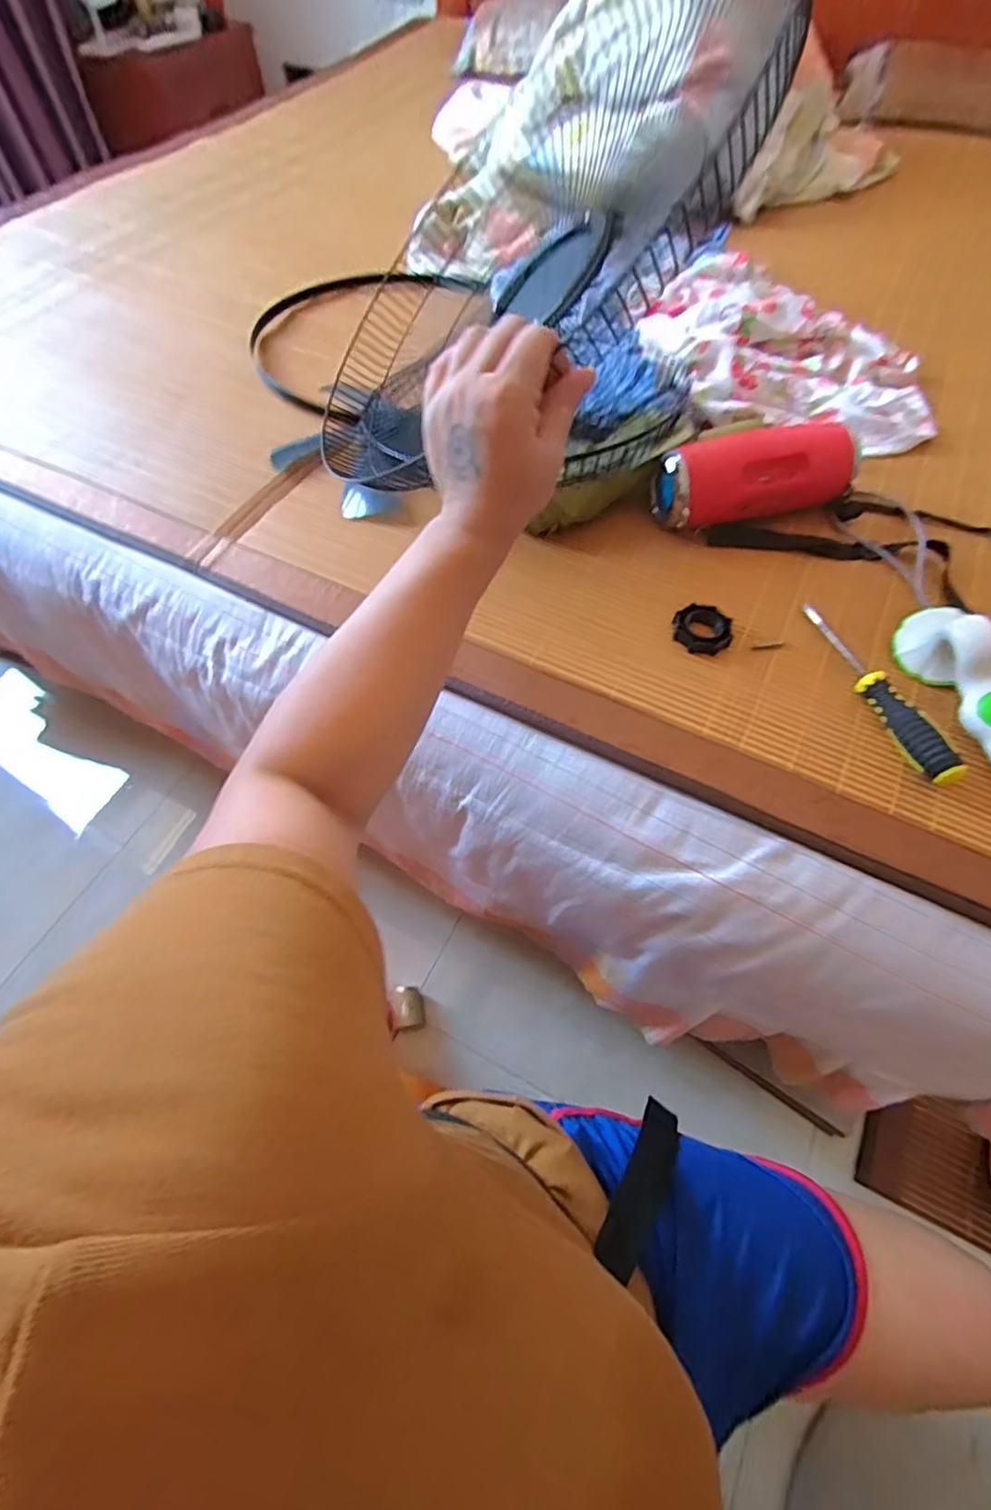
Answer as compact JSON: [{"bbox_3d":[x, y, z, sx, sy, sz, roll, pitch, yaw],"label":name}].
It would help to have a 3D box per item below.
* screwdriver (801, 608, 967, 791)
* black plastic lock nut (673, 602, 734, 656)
[{"bbox_3d":[0.325,-0.061,0.505,0.019,0.030,0.199,-14,62,-9],"label":"screwdriver"},{"bbox_3d":[0.195,-0.118,0.552,0.053,0.014,0.048,4,61,3],"label":"black plastic lock nut"}]

